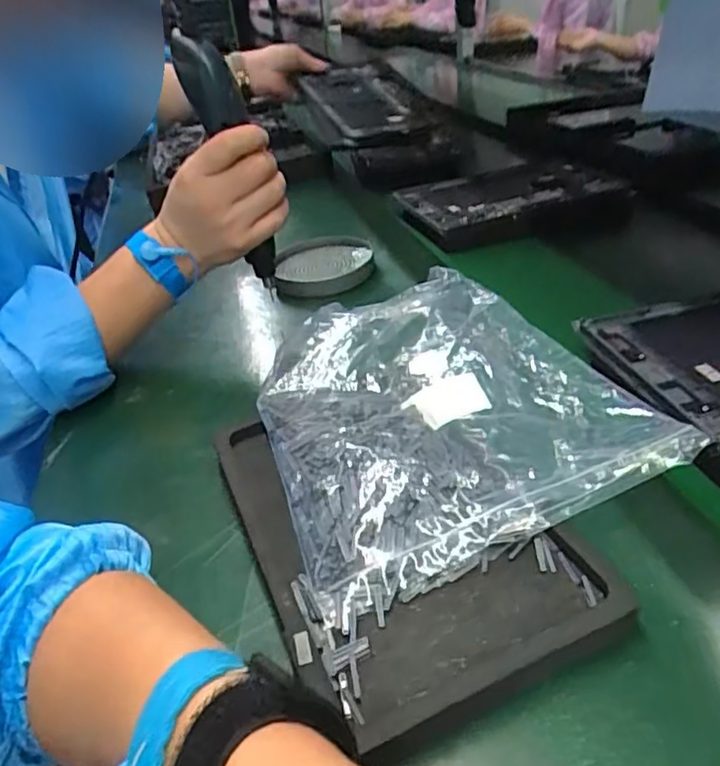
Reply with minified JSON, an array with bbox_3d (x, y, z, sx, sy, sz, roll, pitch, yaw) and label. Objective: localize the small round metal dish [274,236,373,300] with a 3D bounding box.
[{"bbox_3d":[-0.041,-0.132,0.695,0.108,0.023,0.123,-11,36,-4],"label":"small round metal dish"}]

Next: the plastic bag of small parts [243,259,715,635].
[{"bbox_3d":[0.040,0.004,0.431,0.220,0.031,0.283,-17,37,-13],"label":"plastic bag of small parts"}]

